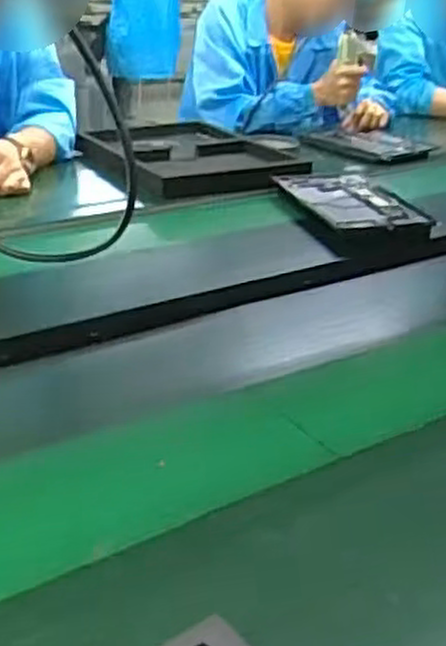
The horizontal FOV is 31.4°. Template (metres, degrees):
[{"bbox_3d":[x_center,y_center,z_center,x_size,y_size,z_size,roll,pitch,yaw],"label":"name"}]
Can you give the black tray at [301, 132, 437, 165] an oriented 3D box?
[{"bbox_3d":[0.280,-0.348,1.539,0.119,0.023,0.277,-23,31,-21],"label":"black tray"}]

